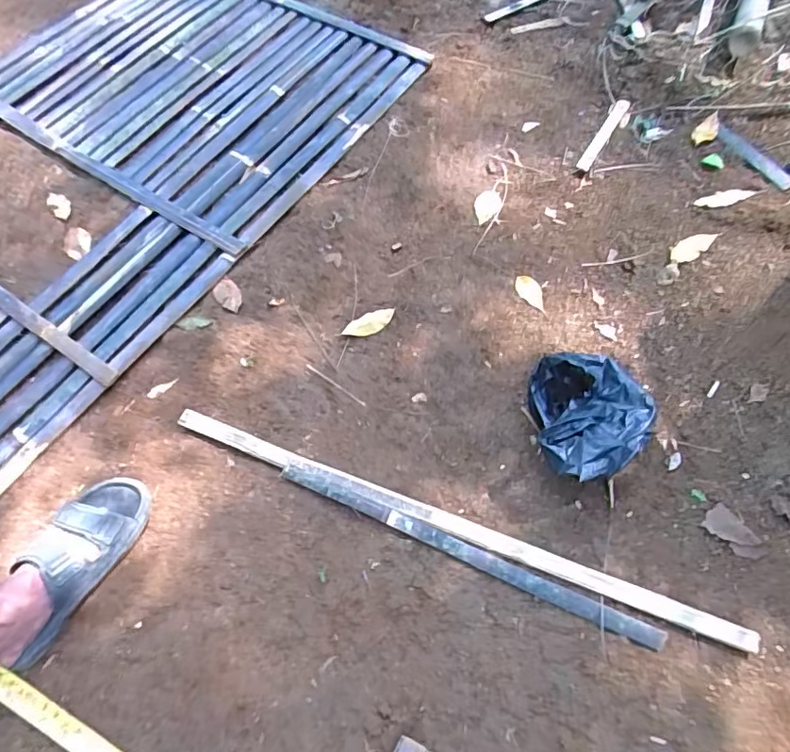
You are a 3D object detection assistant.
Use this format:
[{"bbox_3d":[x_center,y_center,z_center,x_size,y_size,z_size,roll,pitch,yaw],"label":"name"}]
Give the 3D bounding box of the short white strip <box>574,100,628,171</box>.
[{"bbox_3d":[0.449,-0.522,1.162,0.027,0.015,0.232,29,68,15],"label":"short white strip"}]

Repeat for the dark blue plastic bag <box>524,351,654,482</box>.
[{"bbox_3d":[0.296,0.061,0.826,0.195,0.115,0.189,-11,64,-4],"label":"dark blue plastic bag"}]

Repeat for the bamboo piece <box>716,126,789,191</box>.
[{"bbox_3d":[0.714,-0.438,1.080,0.035,0.004,0.210,-23,56,3],"label":"bamboo piece"}]

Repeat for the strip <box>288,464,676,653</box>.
[{"bbox_3d":[0.094,0.252,0.798,0.580,0.022,0.032,22,66,12],"label":"strip"}]

